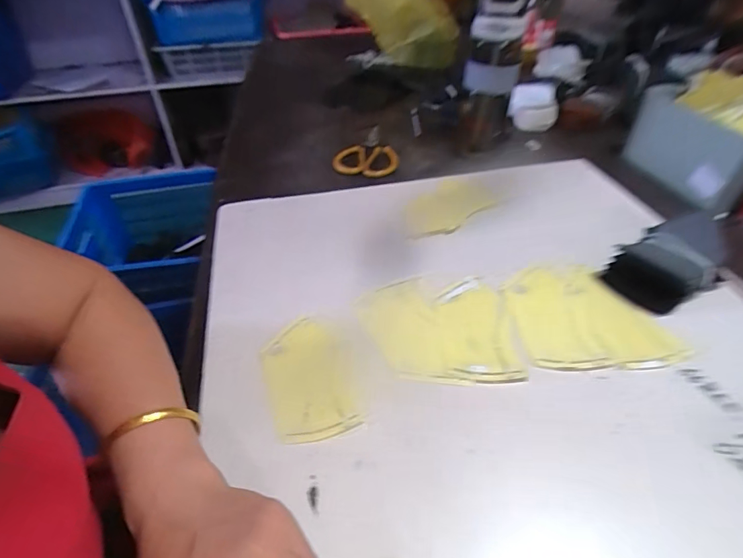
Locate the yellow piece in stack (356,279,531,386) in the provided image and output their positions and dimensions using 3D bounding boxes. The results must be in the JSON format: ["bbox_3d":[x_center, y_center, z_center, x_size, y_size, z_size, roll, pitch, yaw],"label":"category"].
[{"bbox_3d":[0.064,0.048,0.425,0.149,0.005,0.132,-1,41,0],"label":"yellow piece in stack"}]

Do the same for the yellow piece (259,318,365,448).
[{"bbox_3d":[-0.057,0.086,0.384,0.079,0.004,0.128,-12,42,-12],"label":"yellow piece"}]

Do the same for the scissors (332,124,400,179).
[{"bbox_3d":[-0.008,-0.235,0.742,0.105,0.019,0.192,0,41,2],"label":"scissors"}]

